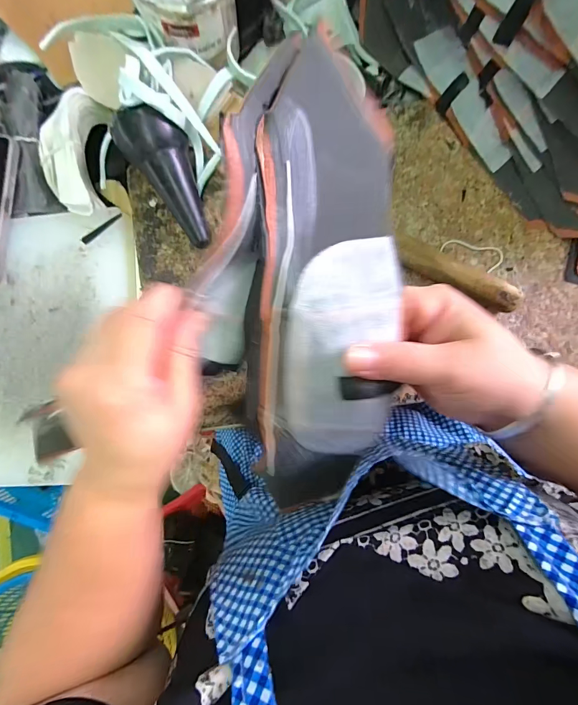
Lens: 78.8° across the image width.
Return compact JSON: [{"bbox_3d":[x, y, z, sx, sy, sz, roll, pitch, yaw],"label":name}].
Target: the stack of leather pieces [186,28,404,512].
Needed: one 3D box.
[{"bbox_3d":[0.005,-0.028,0.204,0.105,0.055,0.245,2,103,5],"label":"stack of leather pieces"}]

